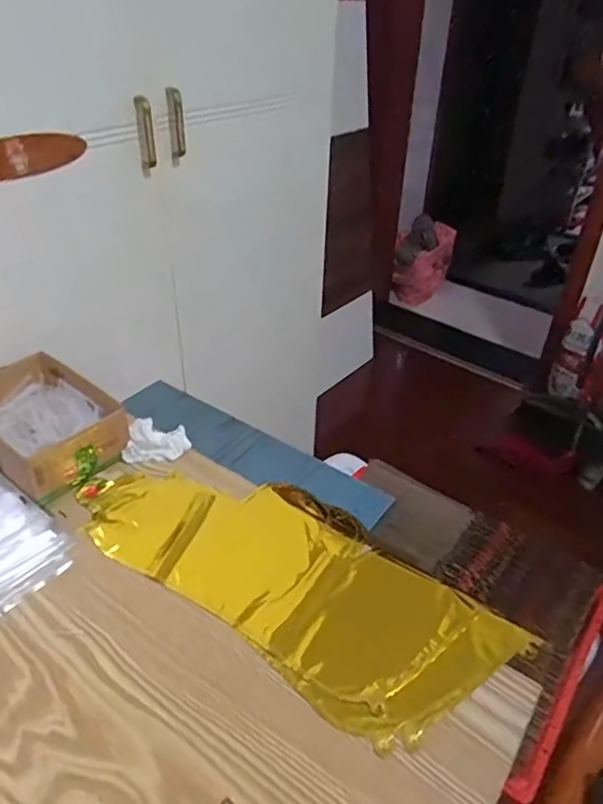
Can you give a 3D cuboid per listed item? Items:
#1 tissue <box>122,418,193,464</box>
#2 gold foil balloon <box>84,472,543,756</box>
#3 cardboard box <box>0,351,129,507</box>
[{"bbox_3d":[-0.171,0.048,0.696,0.068,0.030,0.059,12,37,13],"label":"tissue"},{"bbox_3d":[-0.014,0.161,0.578,0.415,0.022,0.185,25,41,28],"label":"gold foil balloon"},{"bbox_3d":[-0.307,0.026,0.691,0.192,0.065,0.137,31,45,34],"label":"cardboard box"}]

